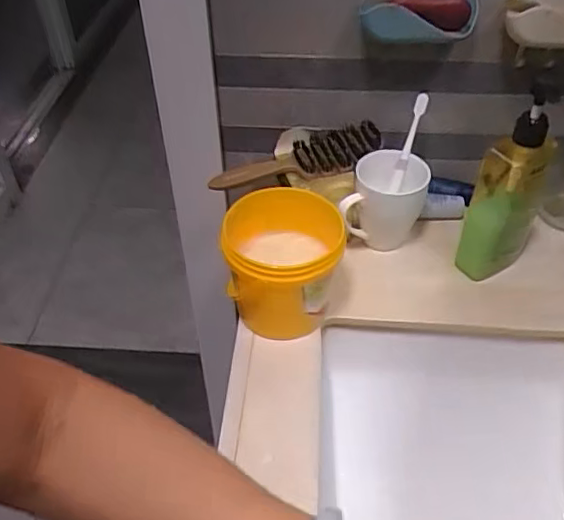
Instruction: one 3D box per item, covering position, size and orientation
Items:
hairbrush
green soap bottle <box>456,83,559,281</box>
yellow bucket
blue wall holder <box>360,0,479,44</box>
[{"bbox_3d":[0.019,-0.119,0.700,0.205,0.047,0.065,-13,46,-12],"label":"hairbrush"},{"bbox_3d":[0.242,-0.076,0.632,0.067,0.227,0.062,22,49,22],"label":"green soap bottle"},{"bbox_3d":[0.001,0.004,0.618,0.111,0.114,0.118,-1,44,1],"label":"yellow bucket"},{"bbox_3d":[0.143,-0.263,0.606,0.117,0.078,0.049,4,45,5],"label":"blue wall holder"}]

